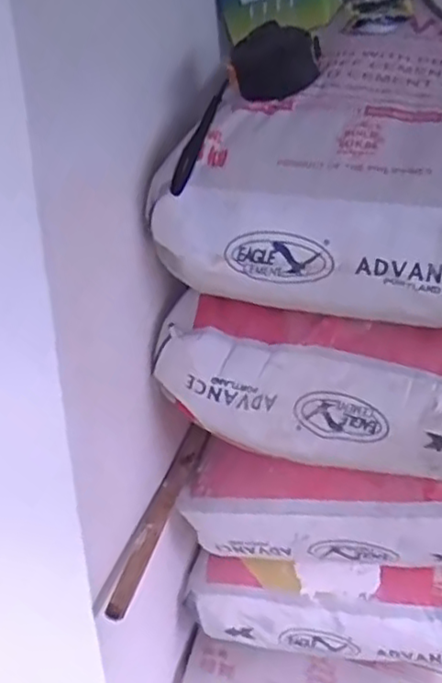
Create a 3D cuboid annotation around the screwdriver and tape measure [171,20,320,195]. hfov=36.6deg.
[{"bbox_3d":[0.013,-0.203,0.581,0.174,0.055,0.065,-47,36,4],"label":"screwdriver and tape measure"}]

